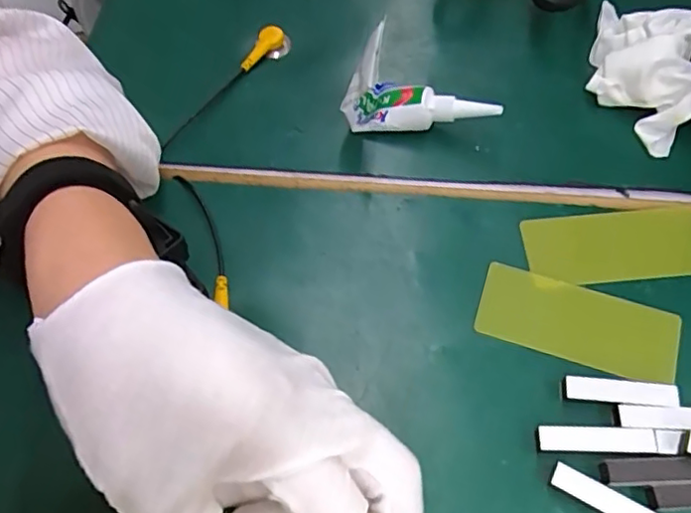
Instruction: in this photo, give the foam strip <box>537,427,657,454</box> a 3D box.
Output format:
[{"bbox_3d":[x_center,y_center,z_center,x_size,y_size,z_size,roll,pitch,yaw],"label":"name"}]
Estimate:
[{"bbox_3d":[0.113,0.082,0.275,0.051,0.004,0.011,1,62,4],"label":"foam strip"}]

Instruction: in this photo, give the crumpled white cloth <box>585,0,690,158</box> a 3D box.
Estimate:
[{"bbox_3d":[0.180,-0.117,0.368,0.057,0.035,0.105,14,63,10],"label":"crumpled white cloth"}]

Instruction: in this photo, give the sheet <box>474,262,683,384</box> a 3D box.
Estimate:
[{"bbox_3d":[0.118,0.034,0.312,0.097,0.004,0.041,17,67,10],"label":"sheet"}]

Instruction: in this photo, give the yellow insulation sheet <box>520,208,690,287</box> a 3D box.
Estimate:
[{"bbox_3d":[0.147,-0.006,0.331,0.098,0.004,0.044,-5,62,0],"label":"yellow insulation sheet"}]

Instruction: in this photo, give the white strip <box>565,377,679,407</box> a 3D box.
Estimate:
[{"bbox_3d":[0.129,0.063,0.285,0.050,0.004,0.011,5,62,6],"label":"white strip"}]

